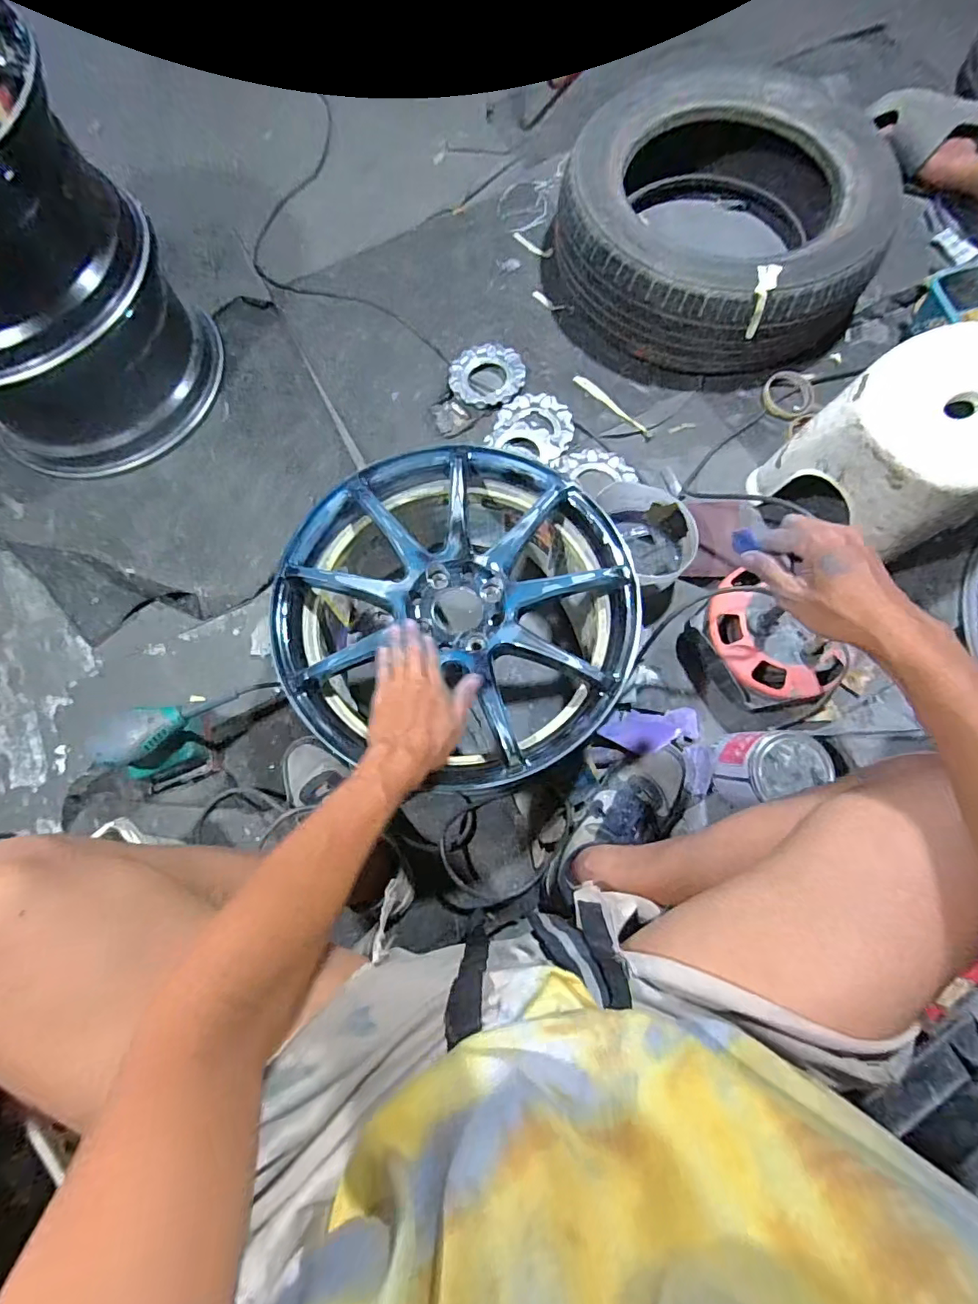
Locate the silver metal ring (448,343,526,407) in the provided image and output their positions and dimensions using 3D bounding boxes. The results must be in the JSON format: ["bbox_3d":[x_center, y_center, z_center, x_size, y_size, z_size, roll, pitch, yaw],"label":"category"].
[{"bbox_3d":[-0.004,-0.509,0.956,0.134,0.018,0.126,0,74,1],"label":"silver metal ring"}]

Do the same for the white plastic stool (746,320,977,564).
[{"bbox_3d":[0.582,-0.276,0.736,0.242,0.219,0.220,-29,76,-7],"label":"white plastic stool"}]

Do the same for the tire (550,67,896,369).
[{"bbox_3d":[0.389,-0.726,0.917,0.538,0.176,0.453,27,76,8],"label":"tire"}]

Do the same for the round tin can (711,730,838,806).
[{"bbox_3d":[0.367,0.148,0.699,0.101,0.111,0.087,-21,75,-5],"label":"round tin can"}]

